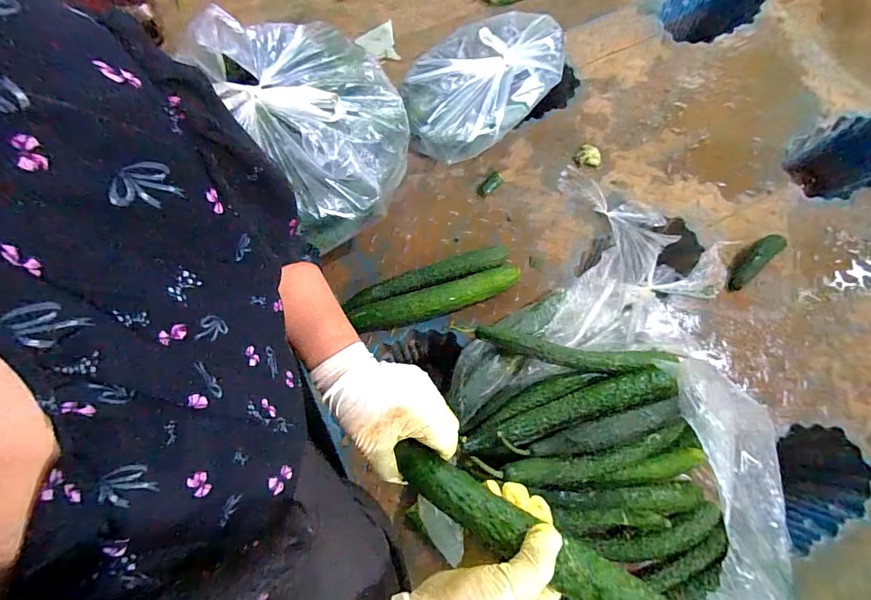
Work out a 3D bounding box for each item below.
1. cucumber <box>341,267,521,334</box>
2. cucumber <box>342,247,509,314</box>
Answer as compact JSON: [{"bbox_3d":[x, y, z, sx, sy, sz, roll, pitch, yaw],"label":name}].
[{"bbox_3d":[0.013,0.000,0.669,0.258,0.052,0.055,-16,75,-4],"label":"cucumber"},{"bbox_3d":[-0.001,-0.044,0.686,0.268,0.042,0.048,-19,75,-5],"label":"cucumber"}]

